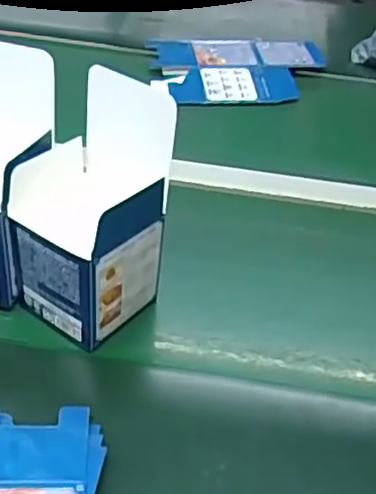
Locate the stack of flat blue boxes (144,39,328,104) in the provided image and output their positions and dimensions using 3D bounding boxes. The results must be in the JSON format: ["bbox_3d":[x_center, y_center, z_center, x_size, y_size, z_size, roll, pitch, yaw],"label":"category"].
[{"bbox_3d":[0.067,-0.236,0.869,0.229,0.030,0.163,-2,42,-7],"label":"stack of flat blue boxes"}]

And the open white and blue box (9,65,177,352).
[{"bbox_3d":[-0.070,-0.021,0.500,0.086,0.180,0.110,32,47,25],"label":"open white and blue box"}]

